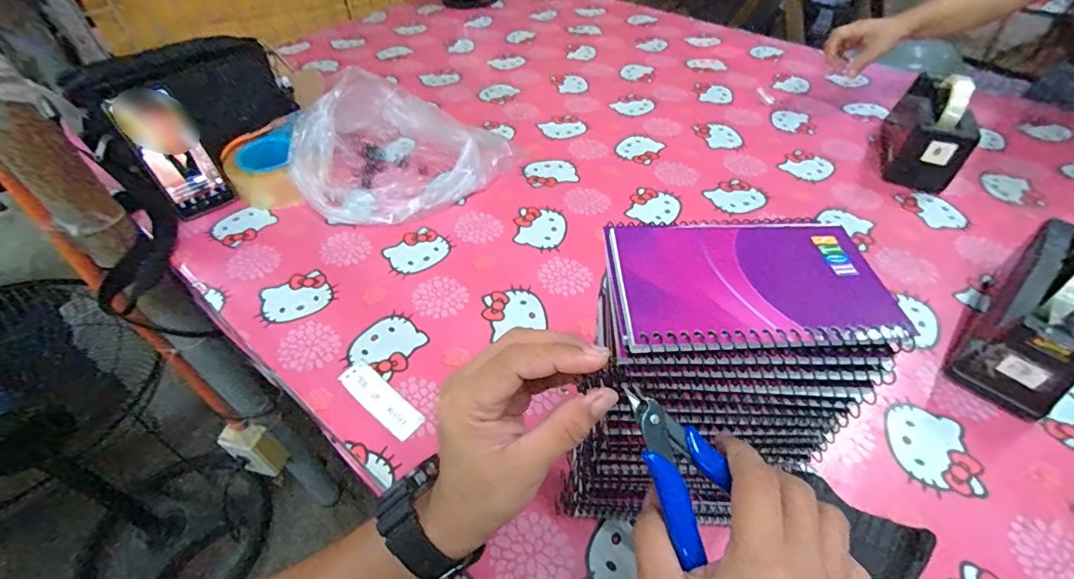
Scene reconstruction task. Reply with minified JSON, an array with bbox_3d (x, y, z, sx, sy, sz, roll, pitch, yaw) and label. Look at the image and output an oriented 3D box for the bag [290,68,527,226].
[{"bbox_3d":[-0.212,-0.225,0.716,0.296,0.108,0.266,-31,55,-24],"label":"bag"}]

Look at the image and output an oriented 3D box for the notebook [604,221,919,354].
[{"bbox_3d":[0.107,-0.006,0.247,0.131,0.005,0.084,-1,48,0],"label":"notebook"}]

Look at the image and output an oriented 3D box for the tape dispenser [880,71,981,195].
[{"bbox_3d":[0.601,-0.258,0.729,0.080,0.122,0.226,19,51,18],"label":"tape dispenser"}]

